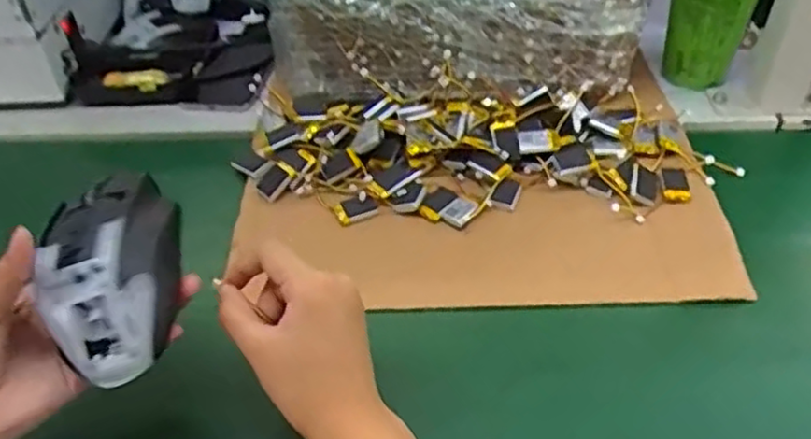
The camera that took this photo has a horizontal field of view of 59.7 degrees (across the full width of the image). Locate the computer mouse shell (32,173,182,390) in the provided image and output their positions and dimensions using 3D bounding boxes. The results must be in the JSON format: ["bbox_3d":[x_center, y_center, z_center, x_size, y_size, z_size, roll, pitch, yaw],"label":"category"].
[{"bbox_3d":[-0.156,0.026,0.378,0.071,0.055,0.103,-11,42,-12],"label":"computer mouse shell"}]

